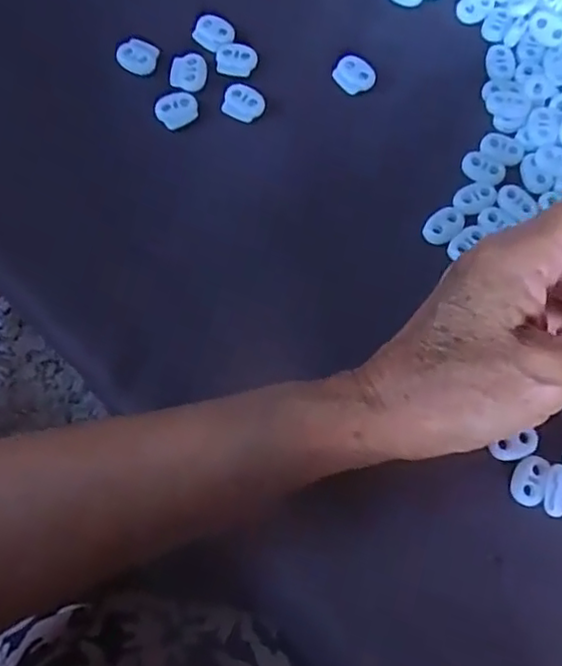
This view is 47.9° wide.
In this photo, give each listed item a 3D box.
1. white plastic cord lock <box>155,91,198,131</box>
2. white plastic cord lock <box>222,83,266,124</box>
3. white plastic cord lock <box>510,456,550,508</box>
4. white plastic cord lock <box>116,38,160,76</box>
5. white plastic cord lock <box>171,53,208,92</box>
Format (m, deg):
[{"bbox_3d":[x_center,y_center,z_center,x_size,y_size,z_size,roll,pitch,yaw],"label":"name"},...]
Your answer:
[{"bbox_3d":[-0.056,-0.121,0.339,0.022,0.004,0.019,-33,76,-10],"label":"white plastic cord lock"},{"bbox_3d":[-0.020,-0.124,0.341,0.022,0.004,0.020,28,74,8],"label":"white plastic cord lock"},{"bbox_3d":[0.110,0.065,0.280,0.014,0.004,0.022,16,73,4],"label":"white plastic cord lock"},{"bbox_3d":[-0.079,-0.153,0.349,0.021,0.004,0.021,22,74,6],"label":"white plastic cord lock"},{"bbox_3d":[-0.050,-0.144,0.346,0.019,0.004,0.023,5,73,1],"label":"white plastic cord lock"}]

